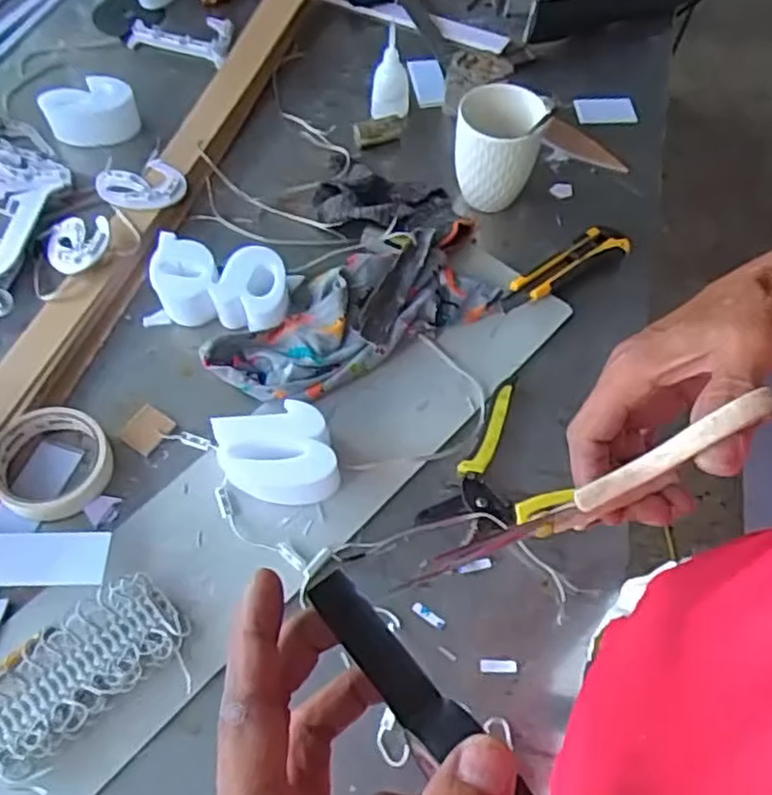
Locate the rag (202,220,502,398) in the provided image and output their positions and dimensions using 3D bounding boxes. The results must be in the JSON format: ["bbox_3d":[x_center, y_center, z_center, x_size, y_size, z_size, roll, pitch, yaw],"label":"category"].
[{"bbox_3d":[-0.025,-0.079,0.644,0.264,0.049,0.107,-26,63,-16],"label":"rag"}]

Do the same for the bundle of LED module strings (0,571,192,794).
[{"bbox_3d":[-0.206,0.190,0.492,0.141,0.024,0.081,-35,66,-20],"label":"bundle of LED module strings"}]

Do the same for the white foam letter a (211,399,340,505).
[{"bbox_3d":[-0.085,0.046,0.565,0.084,0.043,0.071,-17,61,-12],"label":"white foam letter a"}]

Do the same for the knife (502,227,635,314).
[{"bbox_3d":[0.166,-0.122,0.690,0.148,0.023,0.036,-28,64,-17],"label":"knife"}]

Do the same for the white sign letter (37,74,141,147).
[{"bbox_3d":[-0.316,-0.308,0.777,0.087,0.051,0.053,-33,65,-20],"label":"white sign letter"}]

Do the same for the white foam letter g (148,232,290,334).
[{"bbox_3d":[-0.151,-0.101,0.659,0.129,0.048,0.073,11,59,5],"label":"white foam letter g"}]

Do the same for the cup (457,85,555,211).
[{"bbox_3d":[0.107,-0.239,0.712,0.078,0.104,0.079,1,59,-1],"label":"cup"}]

